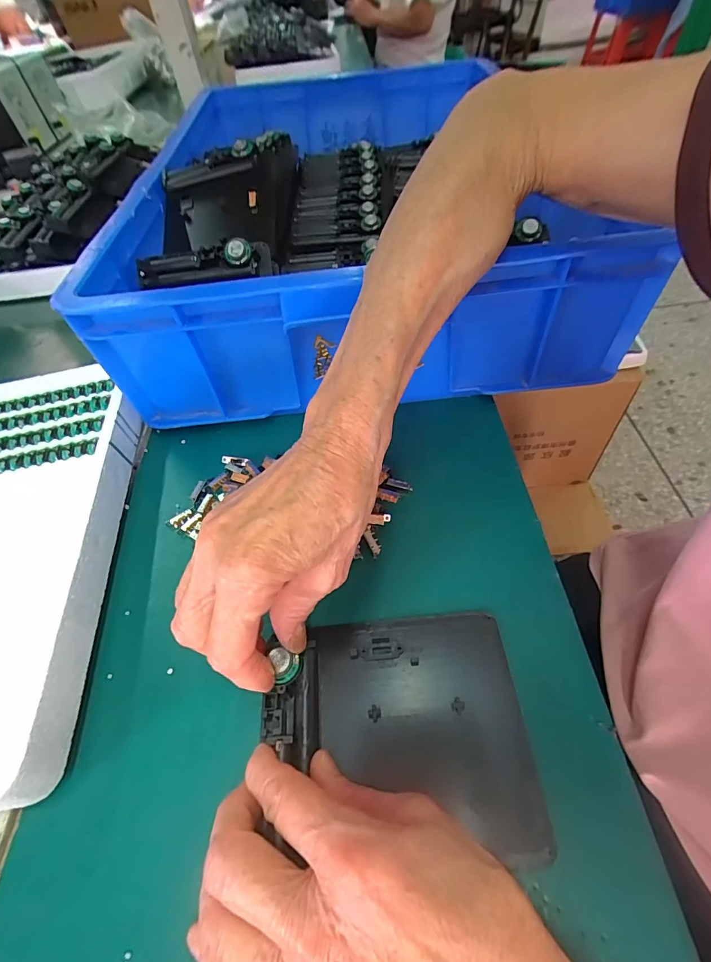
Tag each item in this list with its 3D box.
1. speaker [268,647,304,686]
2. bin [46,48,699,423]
[{"bbox_3d":[-0.037,0.097,0.220,0.017,0.006,0.016,-2,53,3],"label":"speaker"},{"bbox_3d":[-0.013,-0.324,0.475,0.382,0.118,0.594,-7,53,2],"label":"bin"}]

